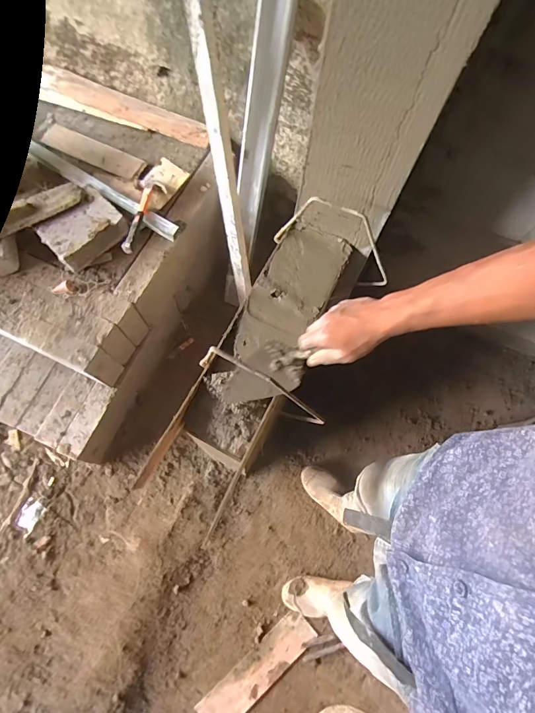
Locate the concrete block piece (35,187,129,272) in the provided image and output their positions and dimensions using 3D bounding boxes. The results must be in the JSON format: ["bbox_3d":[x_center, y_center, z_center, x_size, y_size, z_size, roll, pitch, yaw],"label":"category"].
[{"bbox_3d":[-0.515,-0.349,1.074,0.145,0.082,0.205,44,74,11],"label":"concrete block piece"}]

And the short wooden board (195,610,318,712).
[{"bbox_3d":[-0.026,0.927,1.121,0.379,0.015,0.101,-37,75,-15],"label":"short wooden board"}]

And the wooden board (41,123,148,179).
[{"bbox_3d":[-0.548,-0.642,1.193,0.328,0.022,0.084,24,72,5],"label":"wooden board"}]

